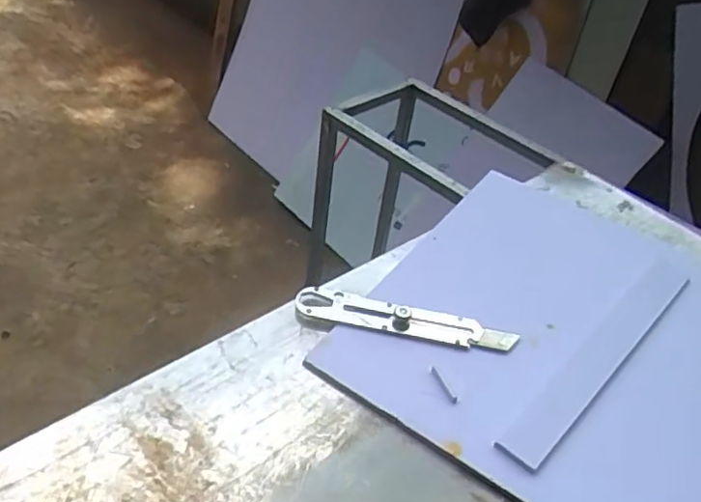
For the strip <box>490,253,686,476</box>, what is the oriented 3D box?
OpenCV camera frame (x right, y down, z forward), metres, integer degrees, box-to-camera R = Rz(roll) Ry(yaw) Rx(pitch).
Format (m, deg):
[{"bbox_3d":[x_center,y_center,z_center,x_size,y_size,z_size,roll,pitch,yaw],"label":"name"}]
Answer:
[{"bbox_3d":[0.176,0.069,0.443,0.030,0.005,0.225,36,52,28],"label":"strip"}]

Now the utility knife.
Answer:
[{"bbox_3d":[0.038,0.049,0.452,0.155,0.007,0.027,14,45,9],"label":"utility knife"}]

